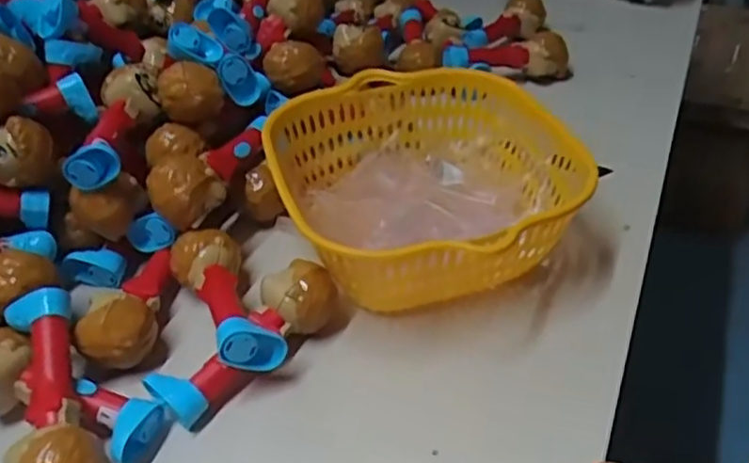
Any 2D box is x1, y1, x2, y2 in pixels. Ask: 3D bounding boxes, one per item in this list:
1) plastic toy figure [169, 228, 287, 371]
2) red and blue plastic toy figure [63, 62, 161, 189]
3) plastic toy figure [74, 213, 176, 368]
[{"bbox_3d":[-0.092,0.038,0.416,0.041,0.031,0.107,-20,43,-19],"label":"plastic toy figure"},{"bbox_3d":[-0.174,-0.075,0.463,0.042,0.033,0.103,-3,40,0],"label":"red and blue plastic toy figure"},{"bbox_3d":[-0.151,0.035,0.431,0.038,0.034,0.107,0,40,3],"label":"plastic toy figure"}]

